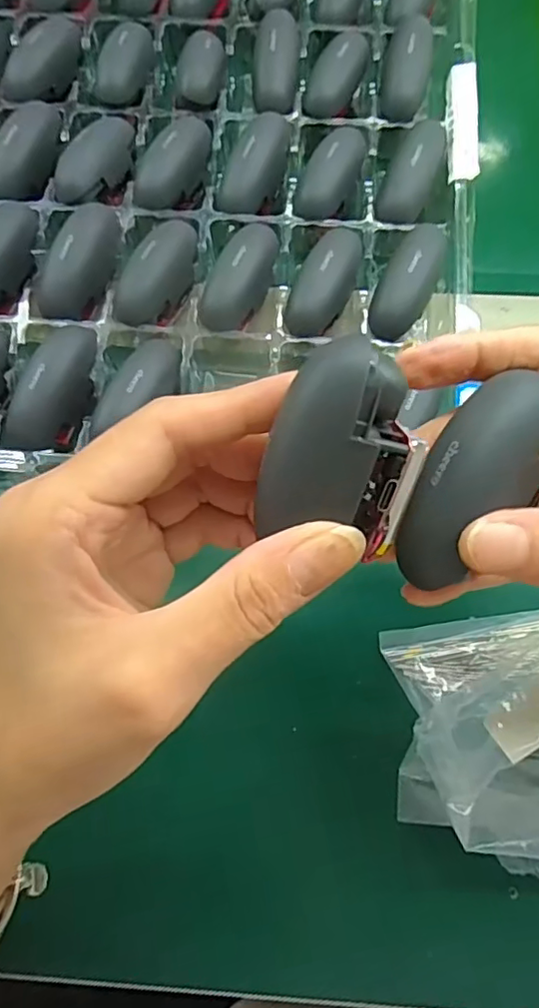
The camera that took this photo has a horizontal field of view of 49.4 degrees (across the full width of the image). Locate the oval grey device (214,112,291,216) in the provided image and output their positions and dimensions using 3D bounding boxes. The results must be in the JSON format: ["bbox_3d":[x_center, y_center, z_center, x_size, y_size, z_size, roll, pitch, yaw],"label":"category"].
[{"bbox_3d":[-0.008,-0.183,0.317,0.023,0.019,0.059,31,90,8],"label":"oval grey device"}]

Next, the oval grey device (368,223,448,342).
[{"bbox_3d":[0.070,-0.111,0.292,0.026,0.020,0.061,29,93,8],"label":"oval grey device"}]

